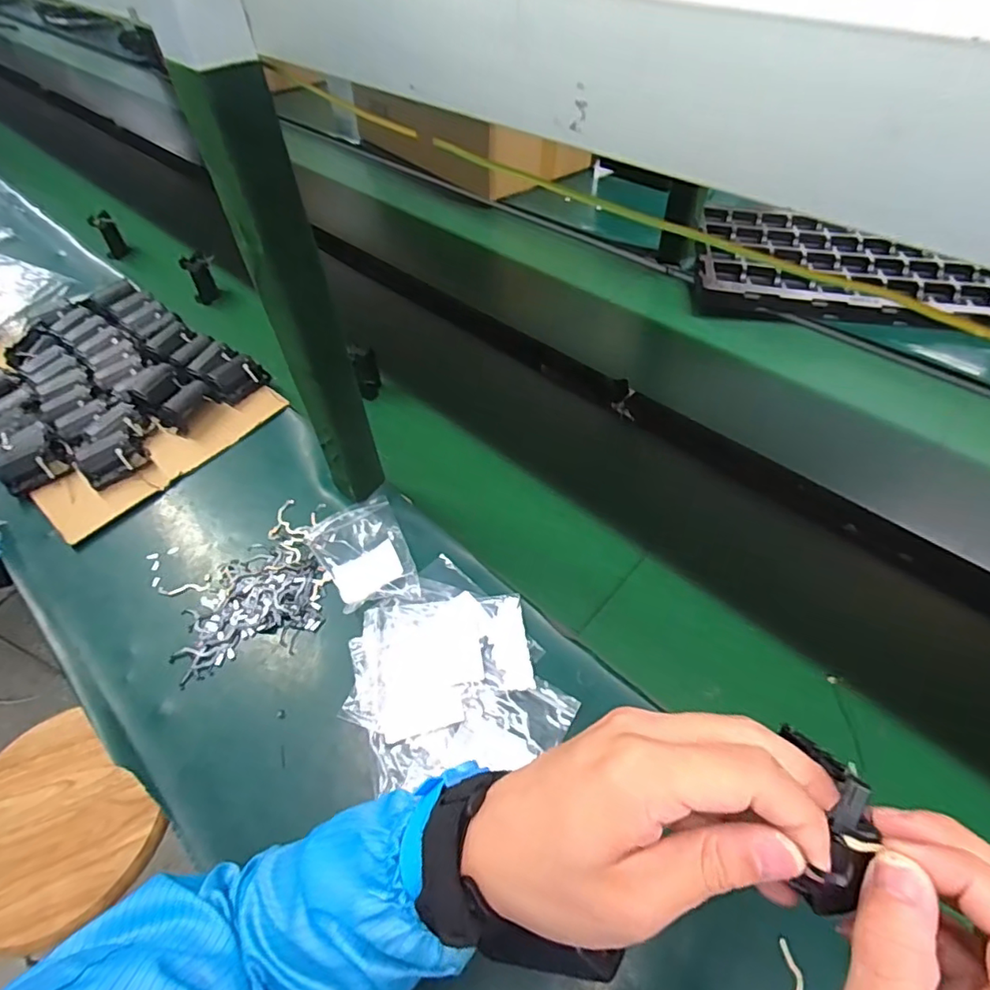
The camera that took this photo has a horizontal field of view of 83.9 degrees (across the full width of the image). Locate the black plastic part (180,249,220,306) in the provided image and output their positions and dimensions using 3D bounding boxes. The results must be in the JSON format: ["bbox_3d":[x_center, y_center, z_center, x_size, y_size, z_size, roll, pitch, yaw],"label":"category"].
[{"bbox_3d":[-0.483,-0.360,0.915,0.024,0.078,0.052,33,59,26],"label":"black plastic part"}]

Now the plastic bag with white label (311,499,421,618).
[{"bbox_3d":[-0.139,0.065,0.580,0.089,0.026,0.137,-20,52,-13],"label":"plastic bag with white label"}]

